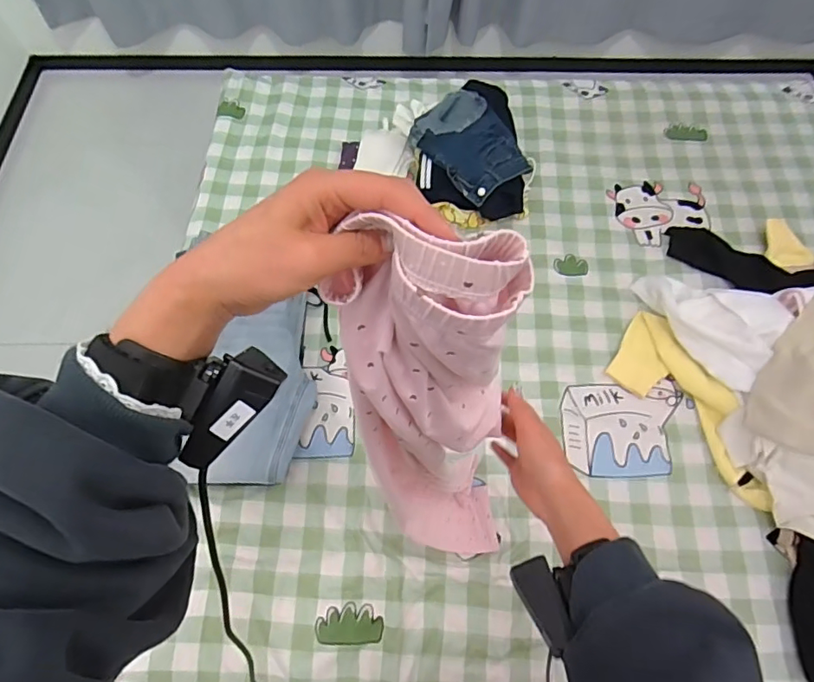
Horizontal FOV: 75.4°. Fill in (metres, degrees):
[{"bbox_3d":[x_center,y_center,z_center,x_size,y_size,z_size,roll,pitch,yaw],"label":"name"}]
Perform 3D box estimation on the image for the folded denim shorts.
[{"bbox_3d":[0.157,-0.484,1.260,0.223,0.033,0.299,-34,71,-14],"label":"folded denim shorts"}]

